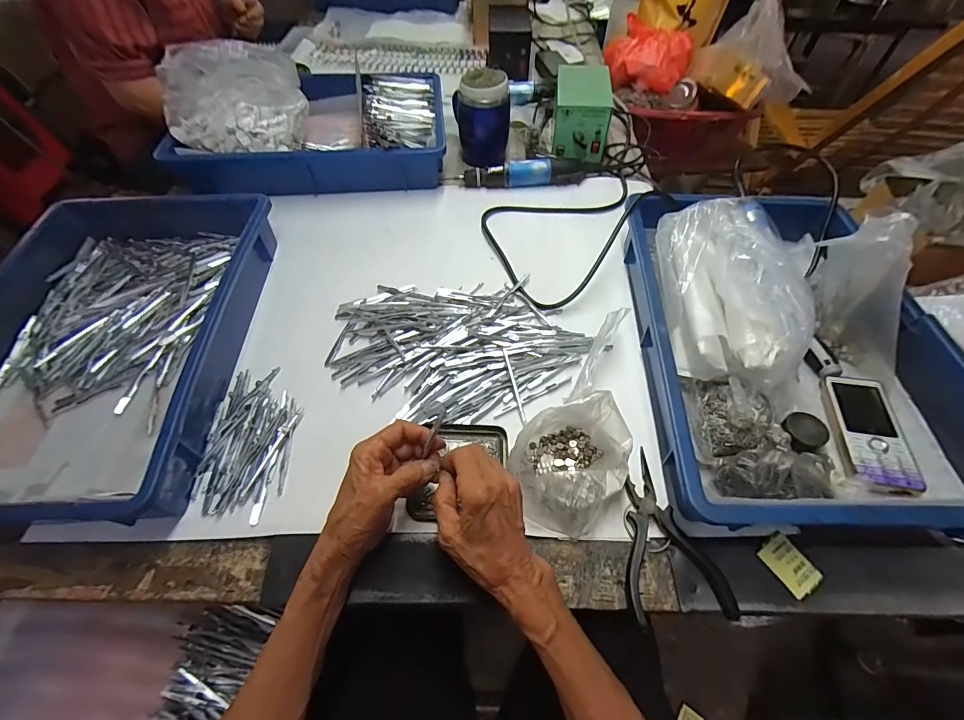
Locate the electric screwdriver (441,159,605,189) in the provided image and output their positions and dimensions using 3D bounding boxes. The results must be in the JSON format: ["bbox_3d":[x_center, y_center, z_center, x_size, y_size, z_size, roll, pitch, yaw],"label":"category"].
[{"bbox_3d":[0.068,-0.315,0.676,0.257,0.035,0.032,-1,56,-1],"label":"electric screwdriver"}]

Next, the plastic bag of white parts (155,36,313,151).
[{"bbox_3d":[-0.382,-0.413,0.625,0.180,0.120,0.174,-8,56,-6],"label":"plastic bag of white parts"}]

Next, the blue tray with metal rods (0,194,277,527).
[{"bbox_3d":[-0.421,-0.048,0.462,0.289,0.070,0.436,-2,56,-1],"label":"blue tray with metal rods"}]

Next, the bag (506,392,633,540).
[{"bbox_3d":[0.085,0.097,0.385,0.119,0.058,0.105,-26,59,-17],"label":"bag"}]

